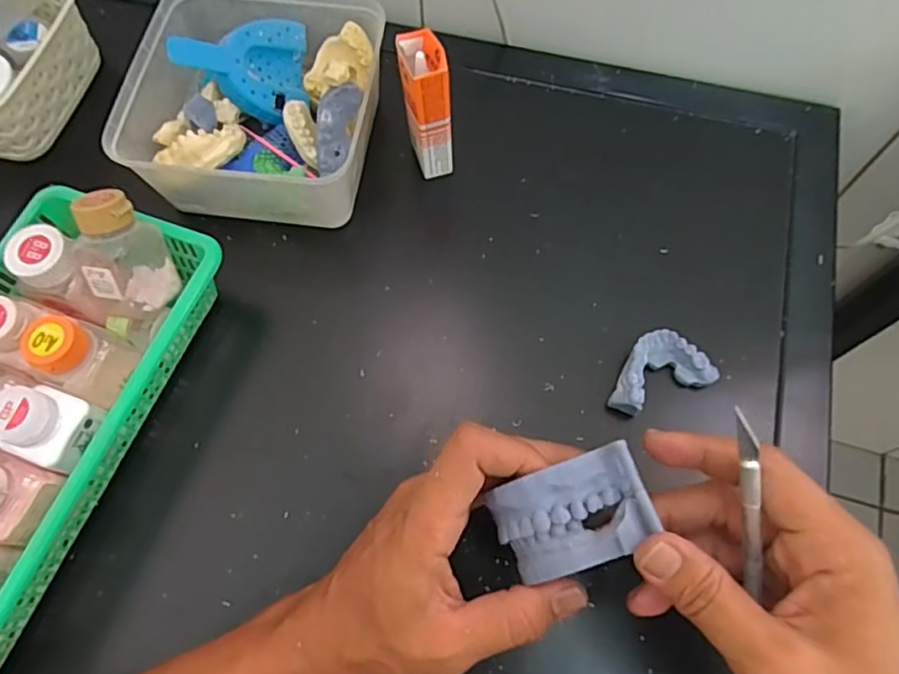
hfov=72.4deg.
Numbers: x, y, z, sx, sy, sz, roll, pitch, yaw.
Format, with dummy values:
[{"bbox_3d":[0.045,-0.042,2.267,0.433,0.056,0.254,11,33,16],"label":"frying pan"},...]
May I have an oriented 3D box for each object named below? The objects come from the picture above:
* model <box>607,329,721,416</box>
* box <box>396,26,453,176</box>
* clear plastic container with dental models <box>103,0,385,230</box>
[{"bbox_3d":[0.130,0.022,0.392,0.067,0.021,0.041,-22,68,-7],"label":"model"},{"bbox_3d":[-0.015,-0.155,0.426,0.029,0.098,0.042,-9,67,-2],"label":"box"},{"bbox_3d":[-0.130,-0.170,0.446,0.162,0.079,0.169,7,67,5],"label":"clear plastic container with dental models"}]

